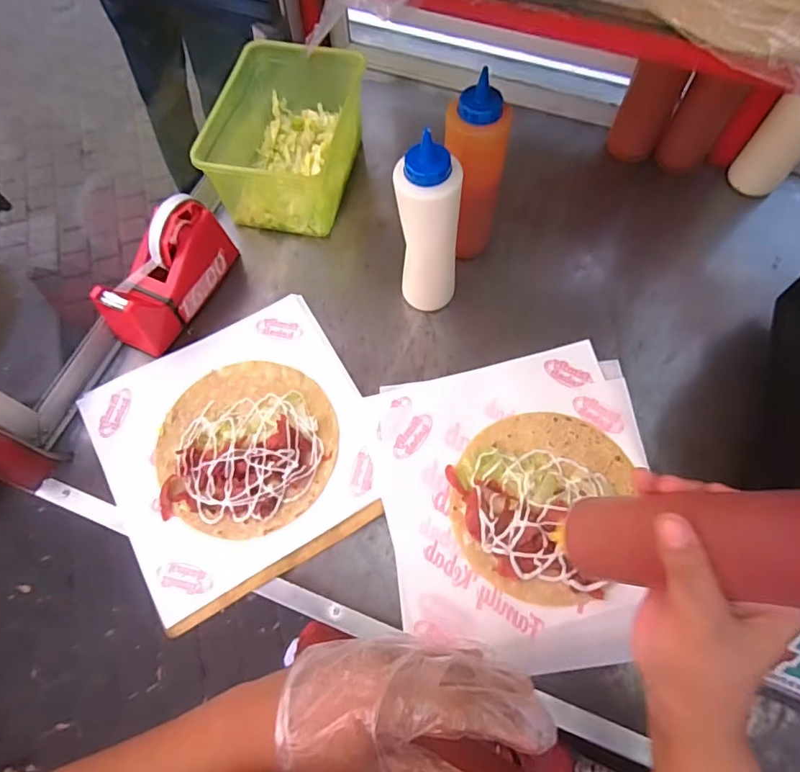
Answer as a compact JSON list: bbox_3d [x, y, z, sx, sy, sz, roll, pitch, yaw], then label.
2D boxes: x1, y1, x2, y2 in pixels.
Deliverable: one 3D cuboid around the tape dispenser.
[{"bbox_3d":[-0.253,-0.124,0.562,0.062,0.092,0.159,23,68,12],"label":"tape dispenser"}]

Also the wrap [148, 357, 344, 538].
[{"bbox_3d":[-0.151,0.054,0.515,0.171,0.021,0.178,-9,68,-5],"label":"wrap"}]

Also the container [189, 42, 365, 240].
[{"bbox_3d":[-0.129,-0.315,0.646,0.157,0.098,0.235,9,65,6],"label":"container"}]

